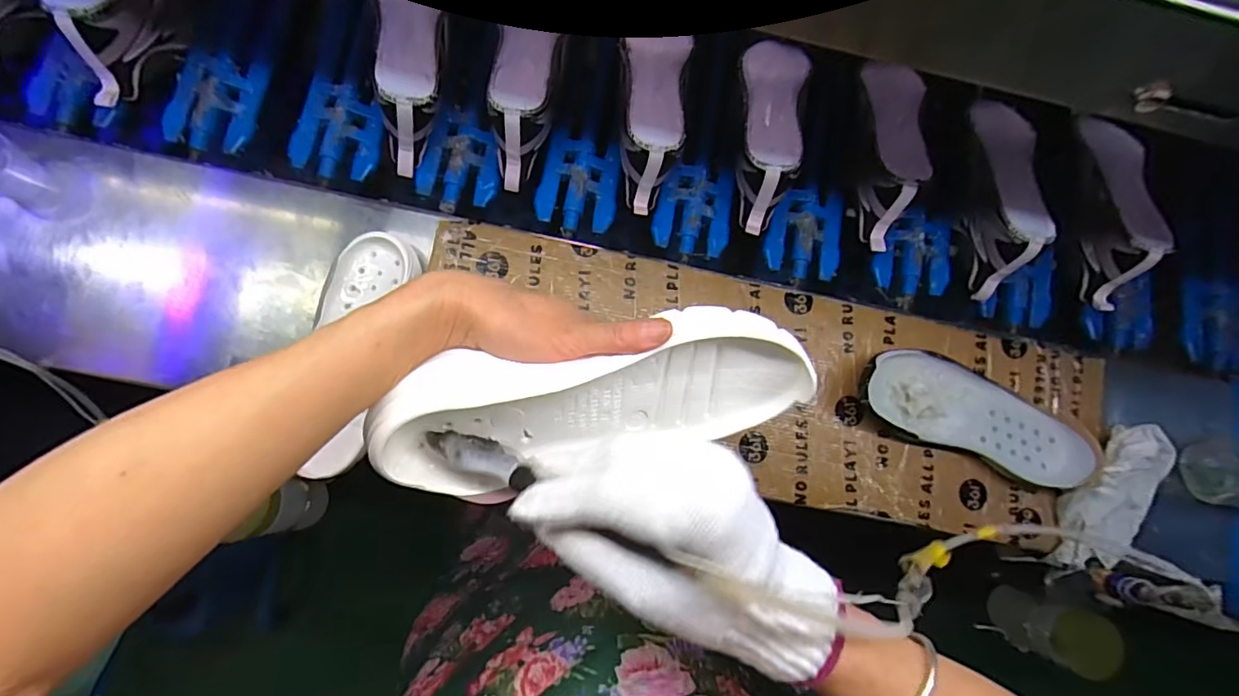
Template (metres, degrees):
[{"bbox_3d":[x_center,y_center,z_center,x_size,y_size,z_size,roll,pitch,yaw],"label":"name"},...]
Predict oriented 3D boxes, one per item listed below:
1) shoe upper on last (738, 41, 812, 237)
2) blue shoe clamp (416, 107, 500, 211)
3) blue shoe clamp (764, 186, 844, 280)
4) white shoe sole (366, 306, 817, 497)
[{"bbox_3d":[0.157,-0.232,0.584,0.072,0.065,0.203,12,83,-3],"label":"shoe upper on last"},{"bbox_3d":[-0.174,-0.209,0.610,0.084,0.021,0.110,17,82,-3],"label":"blue shoe clamp"},{"bbox_3d":[0.220,-0.137,0.646,0.091,0.024,0.104,5,83,-4],"label":"blue shoe clamp"},{"bbox_3d":[-0.013,0.034,0.327,0.249,0.048,0.104,-10,126,-14],"label":"white shoe sole"}]

